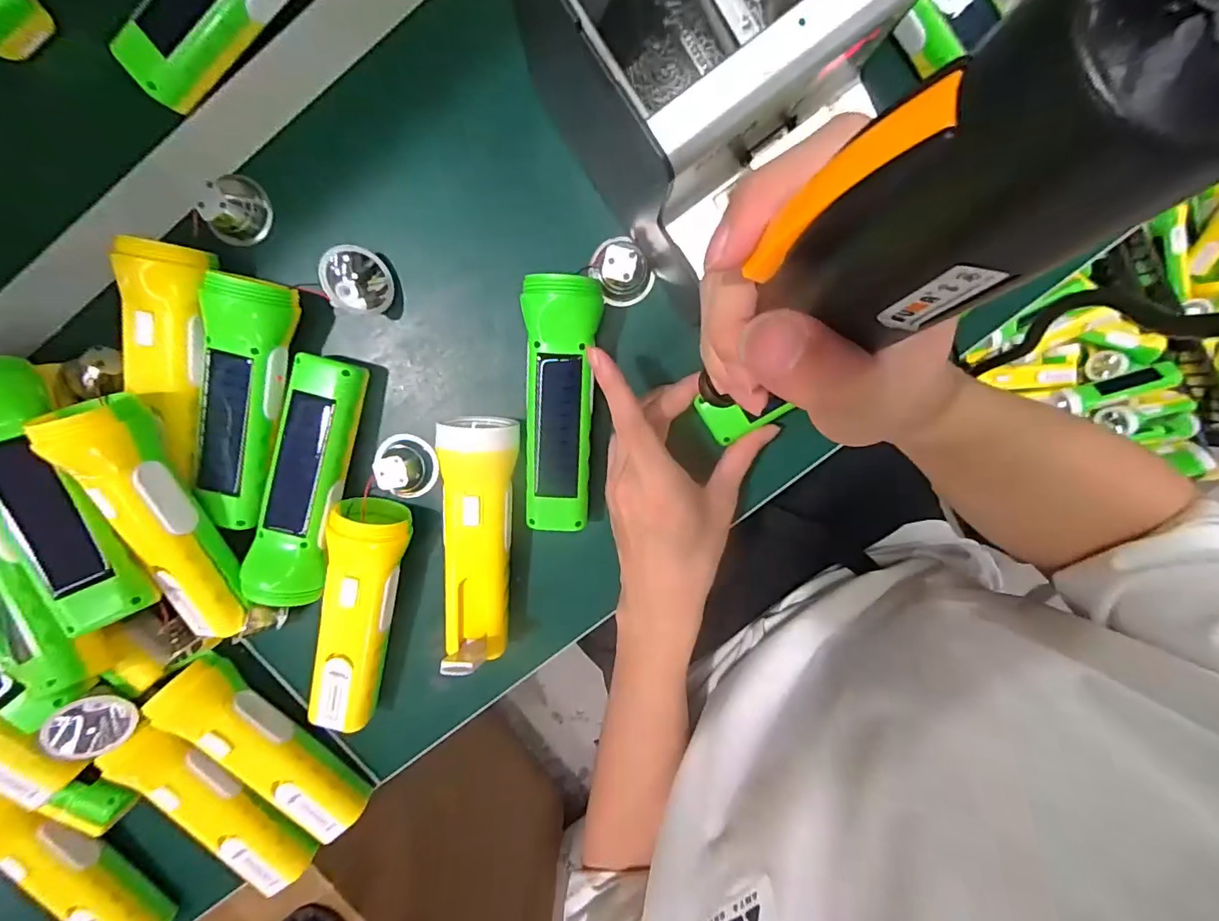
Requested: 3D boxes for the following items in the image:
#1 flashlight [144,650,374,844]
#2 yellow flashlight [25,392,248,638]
[{"bbox_3d":[-0.247,0.212,0.373,0.043,0.044,0.163,-40,93,6],"label":"flashlight"},{"bbox_3d":[-0.280,0.042,0.323,0.043,0.044,0.159,-13,113,4],"label":"yellow flashlight"}]

